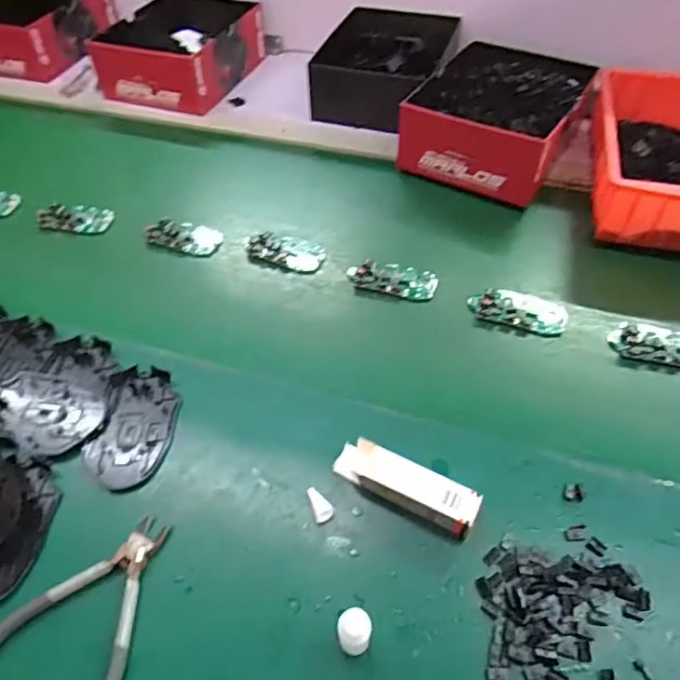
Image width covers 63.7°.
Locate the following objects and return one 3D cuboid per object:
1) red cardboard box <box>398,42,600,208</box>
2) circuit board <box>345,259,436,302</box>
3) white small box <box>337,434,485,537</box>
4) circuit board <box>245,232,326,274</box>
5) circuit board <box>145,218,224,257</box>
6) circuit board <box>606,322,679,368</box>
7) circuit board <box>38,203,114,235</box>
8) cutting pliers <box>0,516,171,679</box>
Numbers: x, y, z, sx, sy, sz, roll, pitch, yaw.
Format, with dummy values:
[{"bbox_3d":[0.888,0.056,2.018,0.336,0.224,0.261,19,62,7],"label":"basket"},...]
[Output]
[{"bbox_3d":[0.213,-0.306,0.747,0.200,0.084,0.233,24,55,18],"label":"red cardboard box"},{"bbox_3d":[0.059,-0.068,0.617,0.099,0.013,0.040,11,52,9],"label":"circuit board"},{"bbox_3d":[0.053,0.118,0.446,0.117,0.032,0.032,25,55,19],"label":"white small box"},{"bbox_3d":[-0.065,-0.106,0.652,0.096,0.007,0.045,16,53,13],"label":"circuit board"},{"bbox_3d":[-0.192,-0.127,0.670,0.099,0.010,0.044,13,52,10],"label":"circuit board"},{"bbox_3d":[0.326,0.005,0.547,0.101,0.019,0.042,12,52,10],"label":"circuit board"},{"bbox_3d":[-0.337,-0.155,0.698,0.093,0.008,0.050,6,52,5],"label":"circuit board"},{"bbox_3d":[-0.179,0.198,0.404,0.109,0.010,0.140,25,55,19],"label":"cutting pliers"}]

